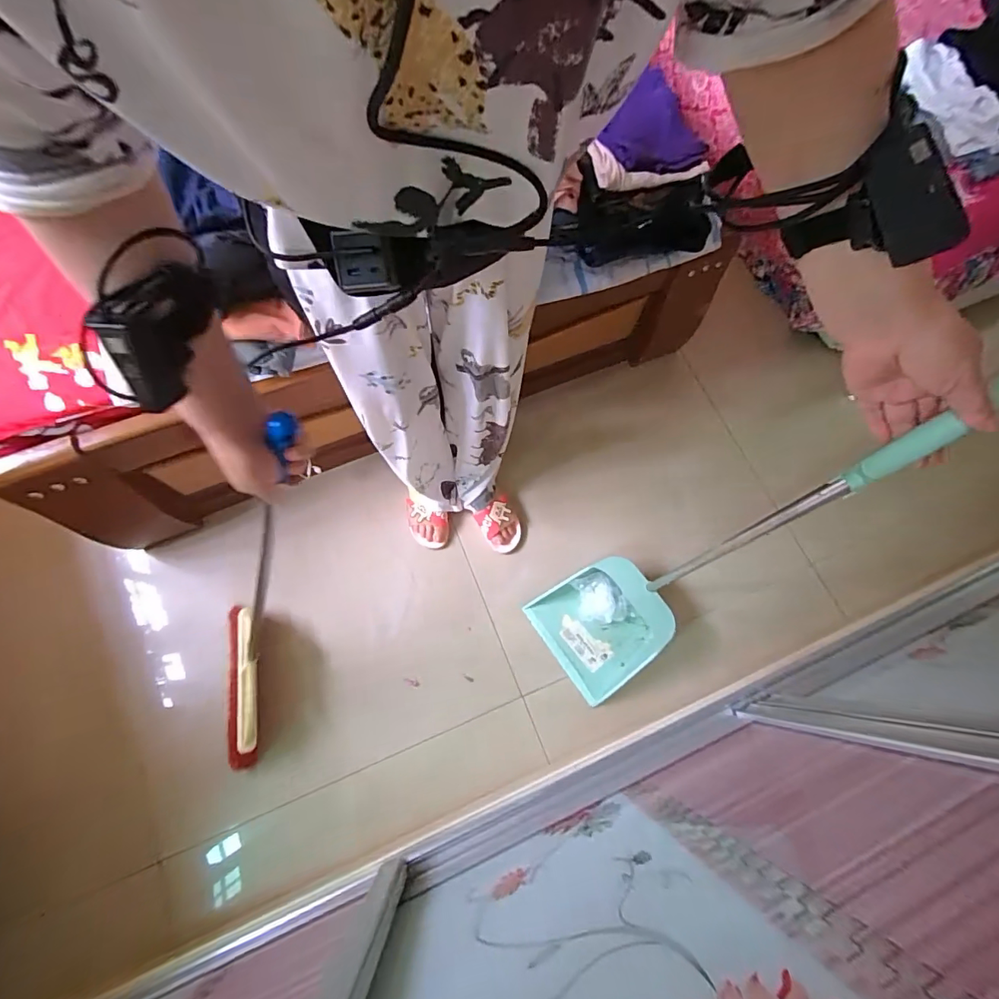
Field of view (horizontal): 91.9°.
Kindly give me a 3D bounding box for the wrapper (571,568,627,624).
[{"bbox_3d":[0.234,0.231,1.137,0.103,0.074,0.135,-27,74,-9],"label":"wrapper"}]

